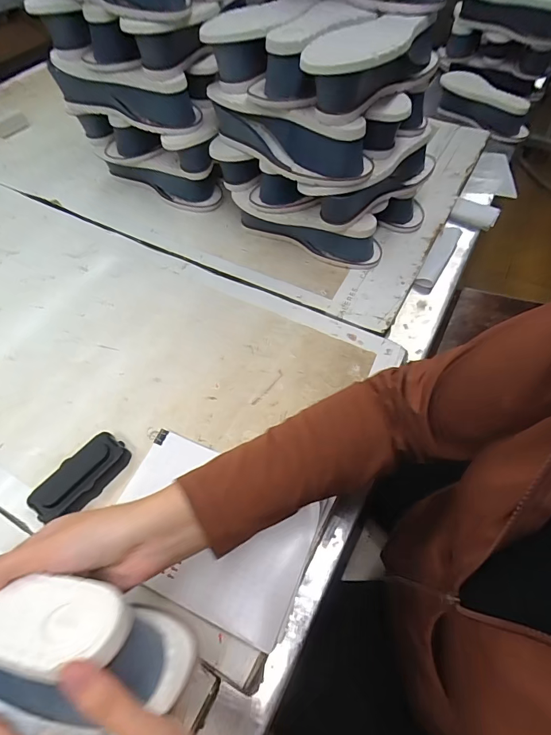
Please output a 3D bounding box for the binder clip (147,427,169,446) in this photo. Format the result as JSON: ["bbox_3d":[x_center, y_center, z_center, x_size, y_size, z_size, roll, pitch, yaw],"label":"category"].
[{"bbox_3d":[-0.145,0.083,0.481,0.025,0.010,0.019,14,57,10],"label":"binder clip"}]

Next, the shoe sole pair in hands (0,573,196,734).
[{"bbox_3d":[-0.187,0.185,0.267,0.256,0.073,0.091,0,56,6],"label":"shoe sole pair in hands"}]

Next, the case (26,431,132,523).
[{"bbox_3d":[-0.220,0.124,0.450,0.050,0.022,0.108,31,62,20],"label":"case"}]

